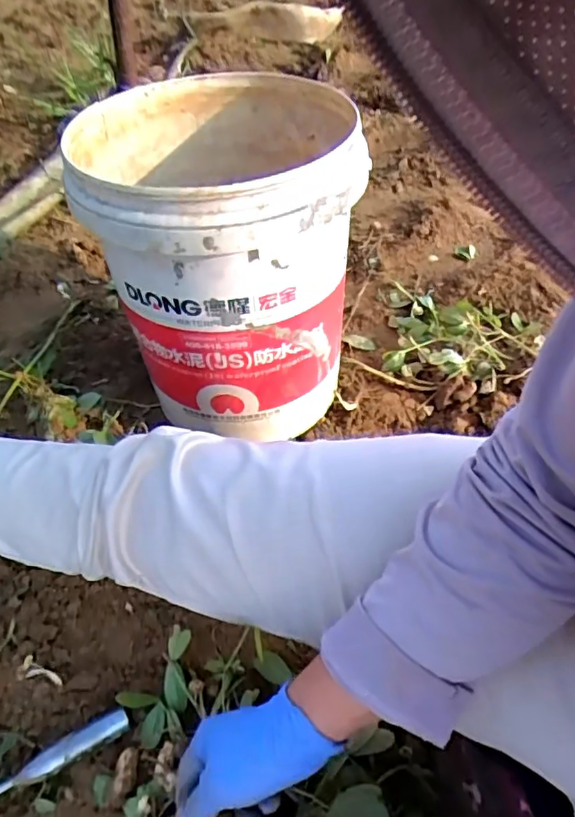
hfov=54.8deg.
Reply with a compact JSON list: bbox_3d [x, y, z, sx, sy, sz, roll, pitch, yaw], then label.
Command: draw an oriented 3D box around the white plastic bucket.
[{"bbox_3d":[-0.079,-0.195,0.679,0.291,0.318,0.308,-1,52,-4],"label":"white plastic bucket"}]

